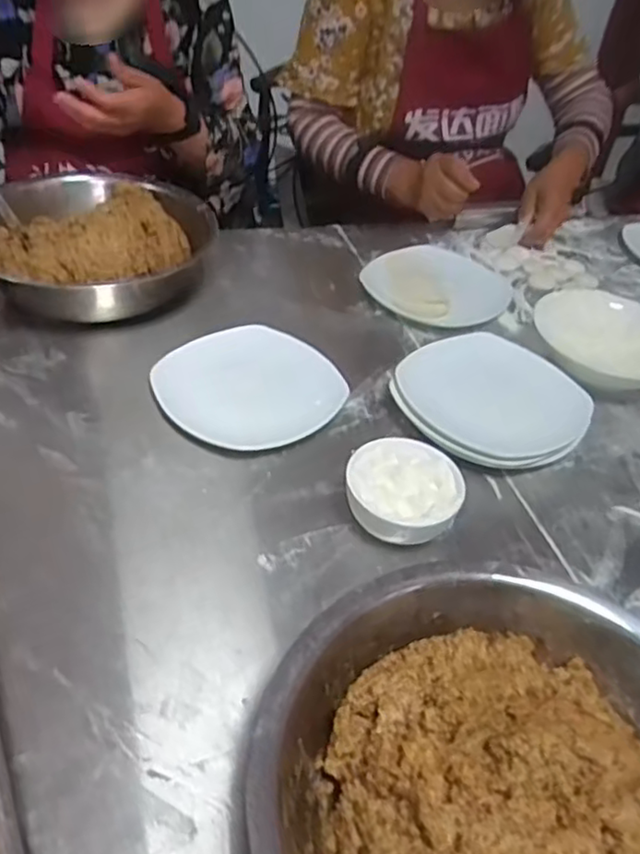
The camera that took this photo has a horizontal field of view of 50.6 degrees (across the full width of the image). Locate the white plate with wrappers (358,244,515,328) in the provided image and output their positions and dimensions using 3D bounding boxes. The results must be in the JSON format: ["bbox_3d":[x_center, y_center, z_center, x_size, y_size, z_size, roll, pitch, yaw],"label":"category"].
[{"bbox_3d":[0.163,-0.192,0.914,0.183,0.017,0.202,31,46,25],"label":"white plate with wrappers"}]

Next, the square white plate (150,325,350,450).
[{"bbox_3d":[-0.068,-0.040,0.695,0.166,0.035,0.162,-28,52,-34],"label":"square white plate"}]

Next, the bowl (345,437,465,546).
[{"bbox_3d":[0.071,0.060,0.587,0.095,0.051,0.103,4,41,-4],"label":"bowl"}]

